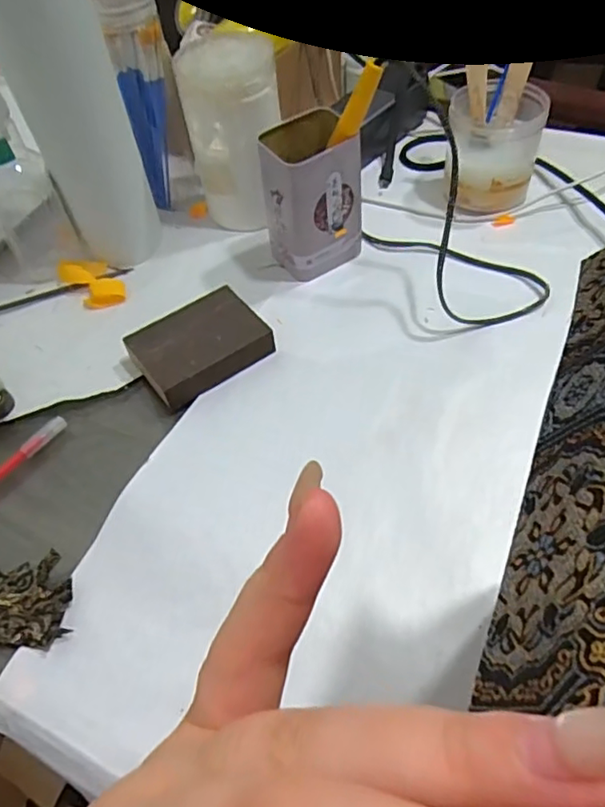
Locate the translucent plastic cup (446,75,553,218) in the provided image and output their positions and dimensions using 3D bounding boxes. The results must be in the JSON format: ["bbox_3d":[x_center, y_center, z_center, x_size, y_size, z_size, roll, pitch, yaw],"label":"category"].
[{"bbox_3d":[0.175,-0.237,0.553,0.079,0.088,0.075,-3,51,4],"label":"translucent plastic cup"}]

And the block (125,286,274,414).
[{"bbox_3d":[-0.081,-0.045,0.476,0.098,0.023,0.076,-31,55,-18],"label":"block"}]

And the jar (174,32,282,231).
[{"bbox_3d":[-0.059,-0.238,0.543,0.070,0.152,0.065,-3,51,4],"label":"jar"}]

